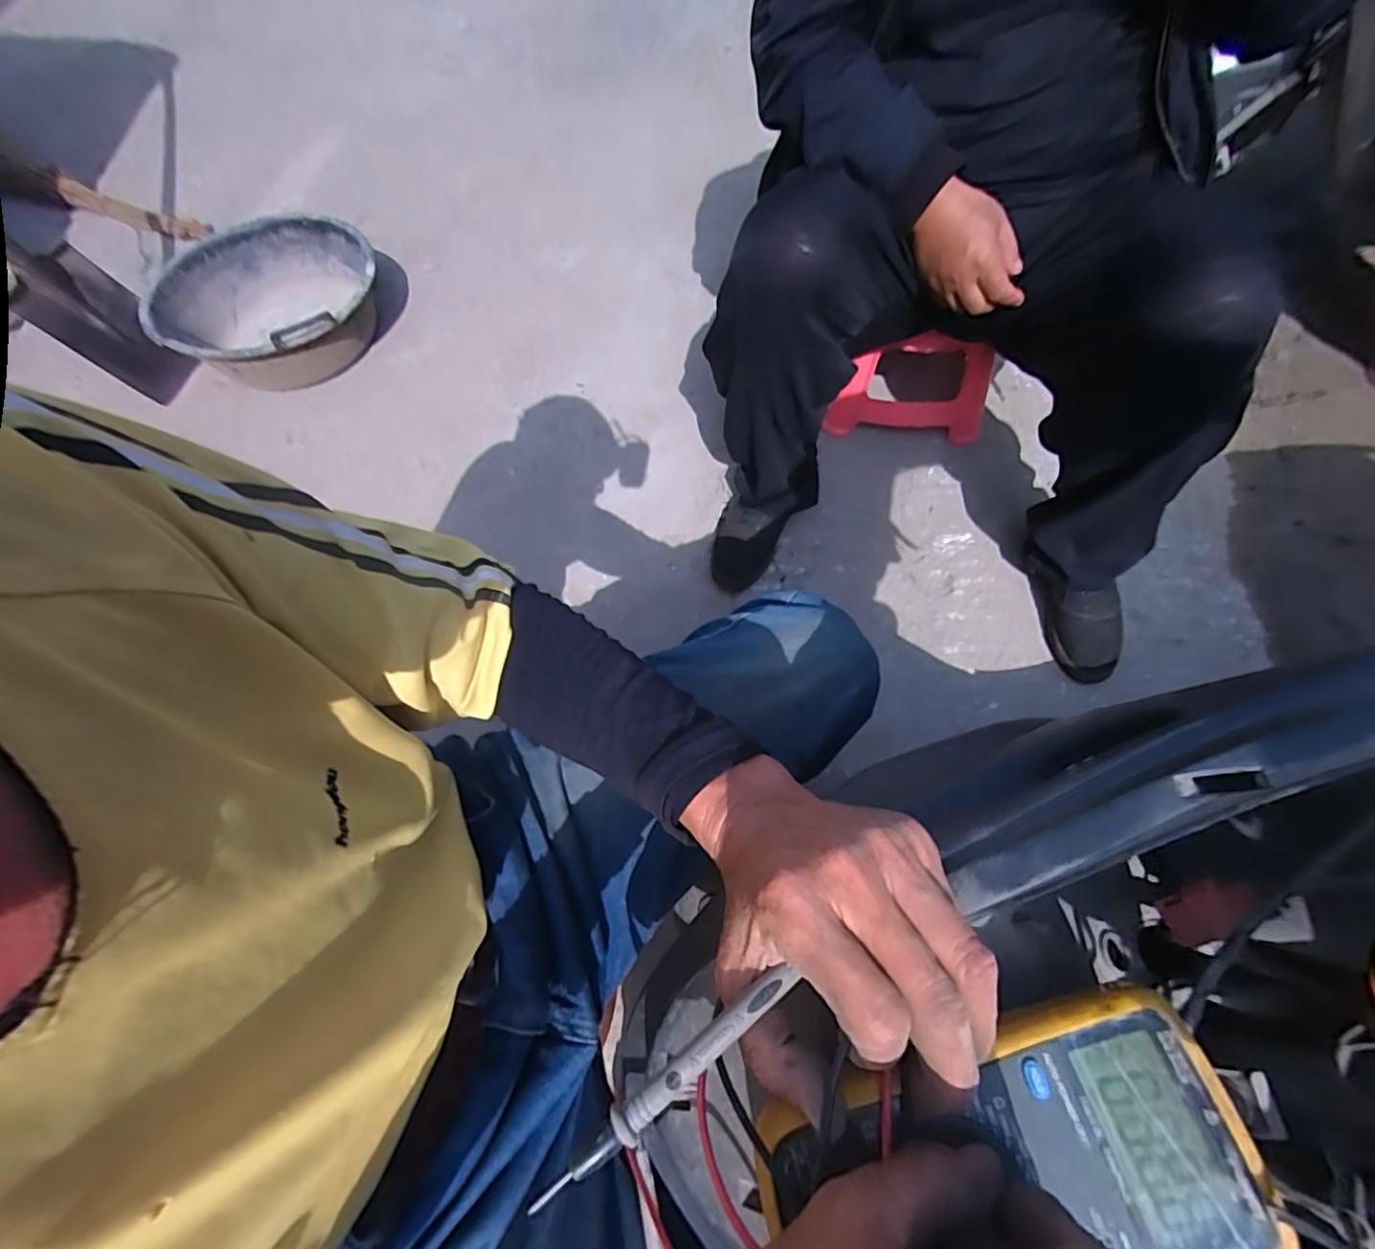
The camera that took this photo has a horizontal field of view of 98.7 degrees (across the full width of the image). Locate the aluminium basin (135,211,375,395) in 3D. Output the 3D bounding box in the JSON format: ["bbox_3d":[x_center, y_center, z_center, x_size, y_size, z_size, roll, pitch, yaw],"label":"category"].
[{"bbox_3d":[-0.862,-0.667,1.214,0.421,0.141,0.404,-2,64,4],"label":"aluminium basin"}]

